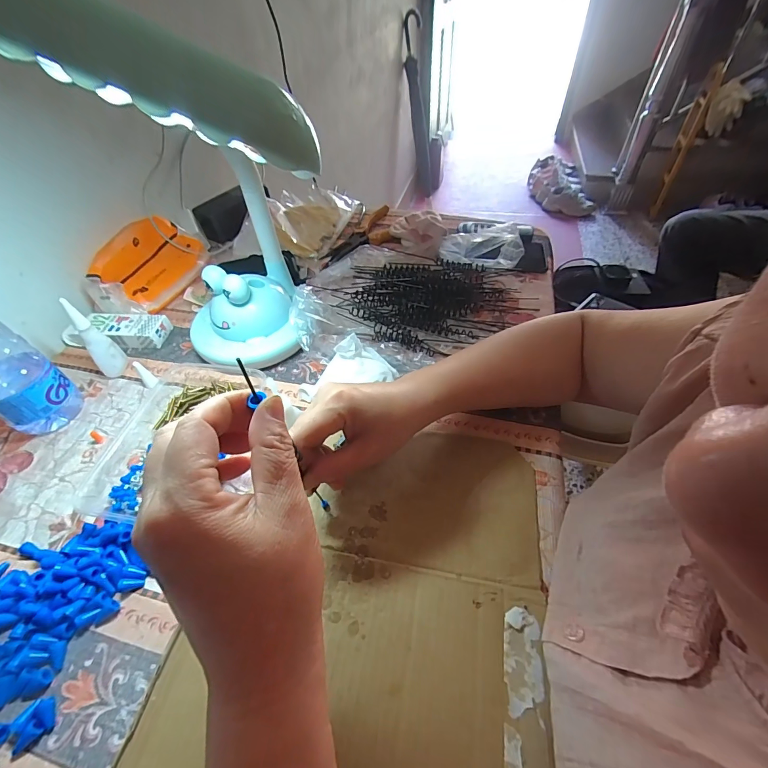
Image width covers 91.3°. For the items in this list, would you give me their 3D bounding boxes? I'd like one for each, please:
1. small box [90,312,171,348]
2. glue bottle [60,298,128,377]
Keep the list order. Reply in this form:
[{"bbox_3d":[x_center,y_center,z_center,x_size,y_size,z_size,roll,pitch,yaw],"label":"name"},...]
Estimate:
[{"bbox_3d":[-0.326,-0.069,0.475,0.103,0.022,0.040,3,50,6],"label":"small box"},{"bbox_3d":[-0.315,-0.046,0.409,0.023,0.096,0.019,-18,51,-11],"label":"glue bottle"}]

